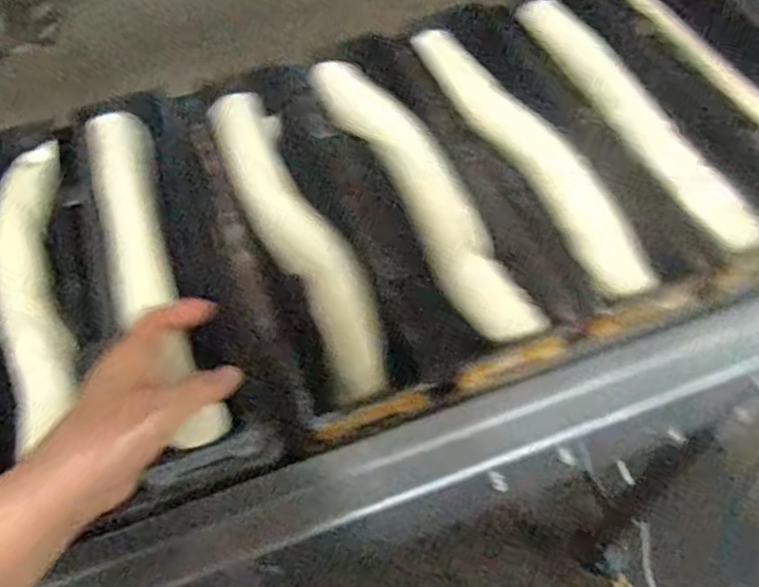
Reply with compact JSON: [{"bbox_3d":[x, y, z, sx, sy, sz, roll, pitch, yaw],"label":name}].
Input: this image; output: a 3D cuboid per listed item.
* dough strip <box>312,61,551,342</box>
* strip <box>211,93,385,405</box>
[{"bbox_3d":[0.034,-0.096,0.573,0.064,0.018,0.340,-24,60,-11],"label":"dough strip"},{"bbox_3d":[-0.074,-0.059,0.572,0.067,0.033,0.354,-23,60,-10],"label":"strip"}]

